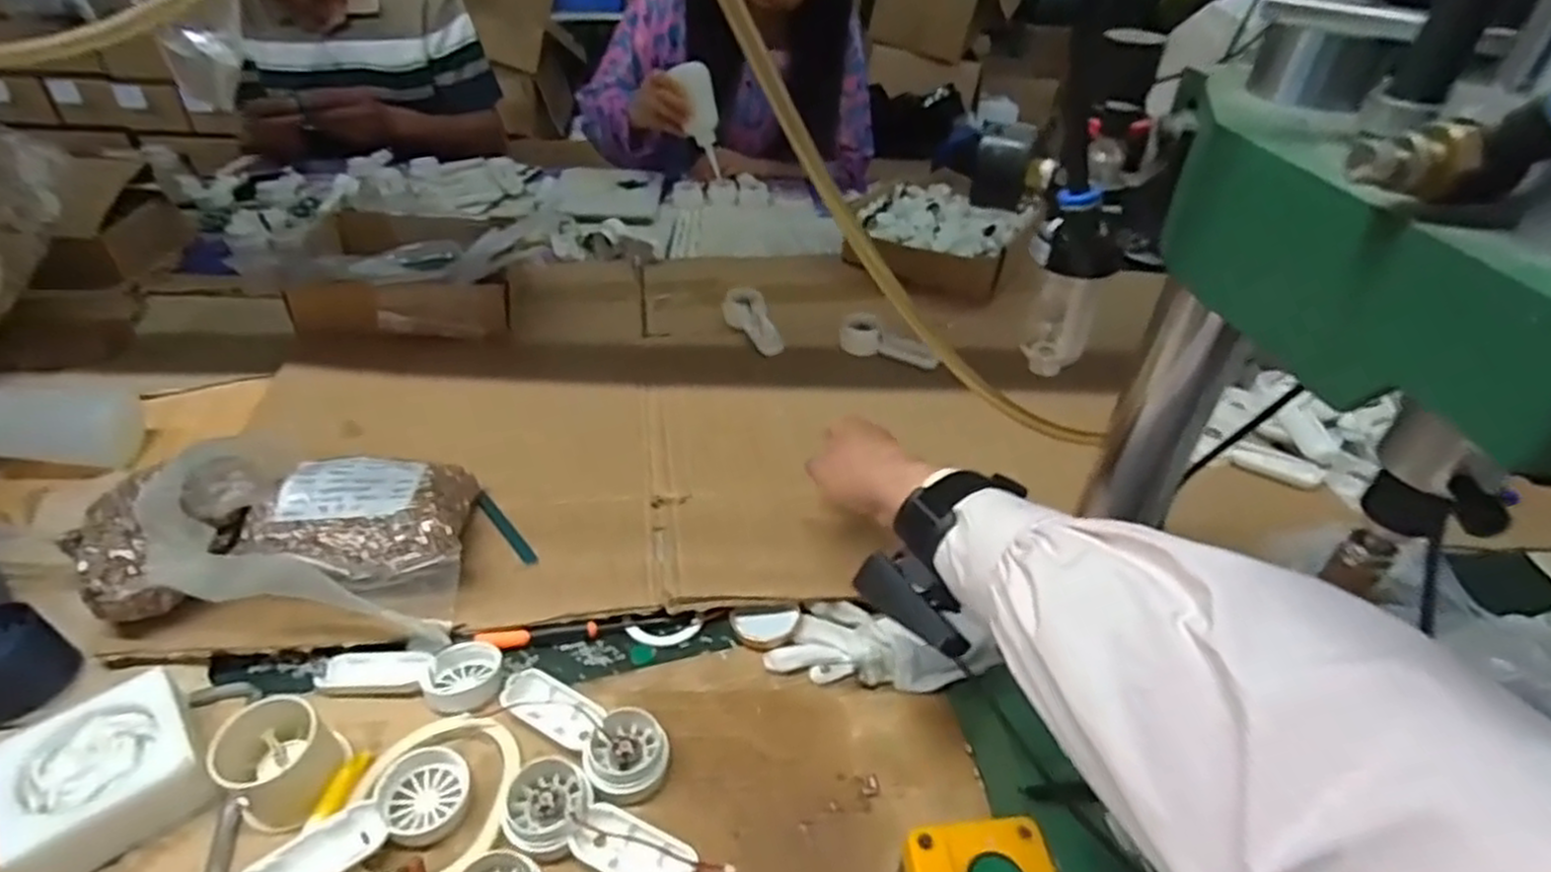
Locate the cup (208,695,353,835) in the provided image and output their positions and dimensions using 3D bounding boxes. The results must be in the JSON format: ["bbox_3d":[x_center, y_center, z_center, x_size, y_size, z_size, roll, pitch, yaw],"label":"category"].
[{"bbox_3d":[-0.279,0.177,0.423,0.052,0.043,0.060,15,35,16],"label":"cup"}]

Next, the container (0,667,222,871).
[{"bbox_3d":[-0.362,0.184,0.410,0.086,0.036,0.093,-27,48,-31],"label":"container"}]

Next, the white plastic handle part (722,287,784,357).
[{"bbox_3d":[-0.026,-0.126,0.826,0.045,0.029,0.102,-7,35,-16],"label":"white plastic handle part"}]

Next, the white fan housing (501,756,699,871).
[{"bbox_3d":[-0.097,0.216,0.407,0.114,0.024,0.047,17,36,19],"label":"white fan housing"}]

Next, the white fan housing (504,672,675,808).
[{"bbox_3d":[-0.114,0.176,0.459,0.111,0.024,0.048,26,39,29],"label":"white fan housing"}]

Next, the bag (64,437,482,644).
[{"bbox_3d":[-0.326,0.055,0.505,0.218,0.113,0.147,-1,40,-5],"label":"bag"}]

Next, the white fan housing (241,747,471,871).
[{"bbox_3d":[-0.223,0.209,0.405,0.109,0.019,0.045,-21,41,-32],"label":"white fan housing"}]

